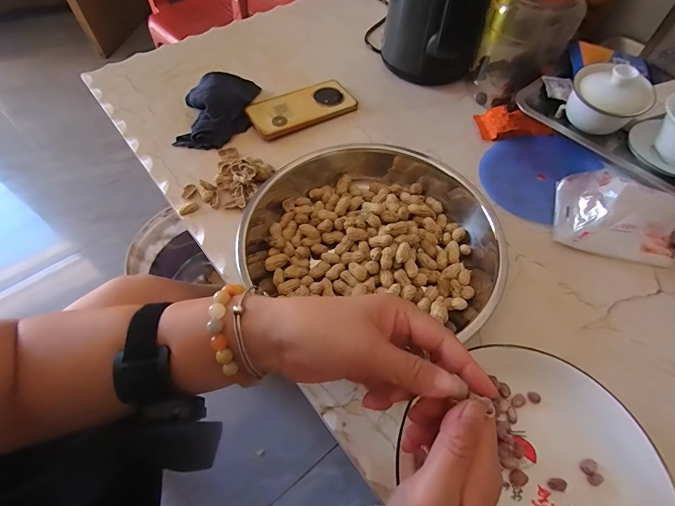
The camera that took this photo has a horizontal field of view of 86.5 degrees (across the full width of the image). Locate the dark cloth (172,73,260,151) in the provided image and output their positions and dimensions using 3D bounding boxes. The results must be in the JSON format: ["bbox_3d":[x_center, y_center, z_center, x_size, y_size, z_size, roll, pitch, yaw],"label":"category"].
[{"bbox_3d":[-0.184,-0.220,0.542,0.103,0.048,0.134,0,57,0],"label":"dark cloth"}]

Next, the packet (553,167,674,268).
[{"bbox_3d":[0.339,-0.047,0.401,0.153,0.089,0.083,13,58,7],"label":"packet"}]

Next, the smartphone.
[{"bbox_3d":[-0.055,-0.229,0.560,0.164,0.010,0.081,-26,67,-18],"label":"smartphone"}]

